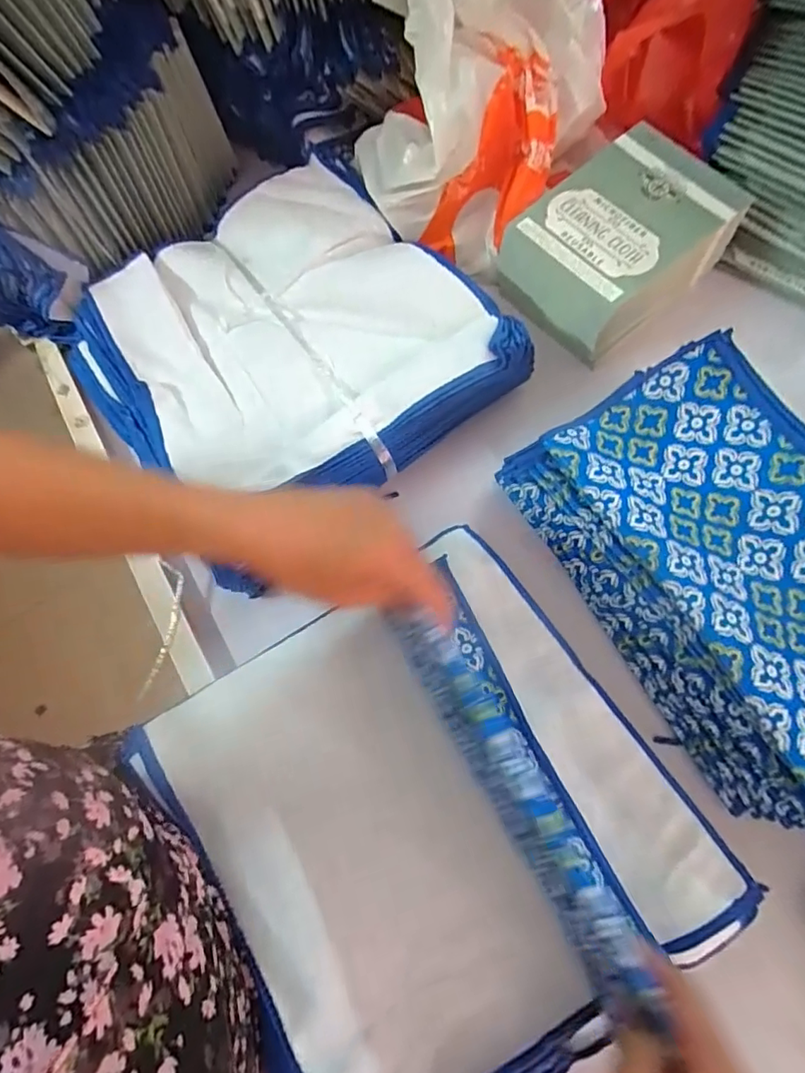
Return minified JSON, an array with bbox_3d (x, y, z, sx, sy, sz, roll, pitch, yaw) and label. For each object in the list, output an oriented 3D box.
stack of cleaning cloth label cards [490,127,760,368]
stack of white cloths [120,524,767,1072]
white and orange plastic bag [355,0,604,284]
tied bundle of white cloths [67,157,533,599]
[{"bbox_3d":[0.185,-0.249,0.462,0.153,0.089,0.123,-35,75,-11],"label":"stack of cleaning cloth label cards"},{"bbox_3d":[0.011,0.189,0.352,0.294,0.045,0.308,-31,74,-10],"label":"stack of white cloths"},{"bbox_3d":[0.056,-0.357,0.435,0.192,0.189,0.159,19,73,6],"label":"white and orange plastic bag"},{"bbox_3d":[-0.108,-0.163,0.458,0.306,0.073,0.309,-36,75,-11],"label":"tied bundle of white cloths"}]

